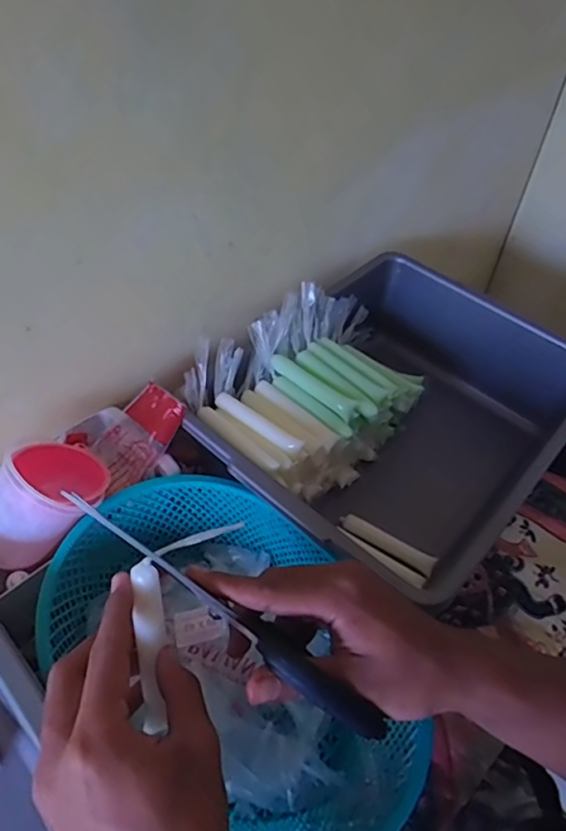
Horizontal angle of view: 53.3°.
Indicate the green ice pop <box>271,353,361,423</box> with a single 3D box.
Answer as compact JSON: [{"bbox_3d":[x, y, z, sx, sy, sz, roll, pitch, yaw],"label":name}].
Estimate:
[{"bbox_3d":[0.030,-0.031,0.575,0.103,0.015,0.020,33,54,23],"label":"green ice pop"}]

